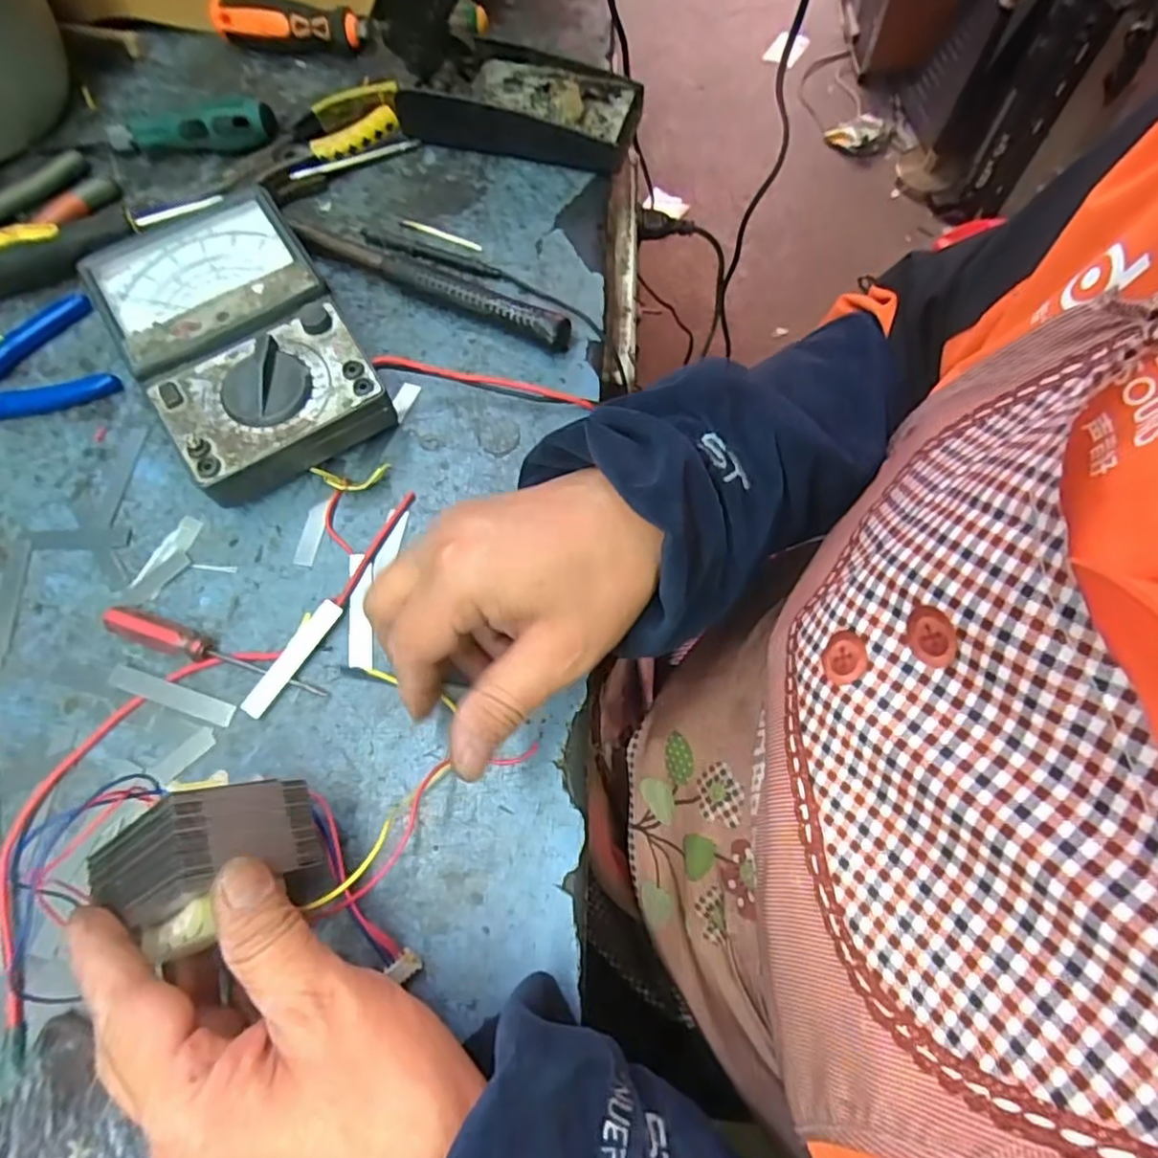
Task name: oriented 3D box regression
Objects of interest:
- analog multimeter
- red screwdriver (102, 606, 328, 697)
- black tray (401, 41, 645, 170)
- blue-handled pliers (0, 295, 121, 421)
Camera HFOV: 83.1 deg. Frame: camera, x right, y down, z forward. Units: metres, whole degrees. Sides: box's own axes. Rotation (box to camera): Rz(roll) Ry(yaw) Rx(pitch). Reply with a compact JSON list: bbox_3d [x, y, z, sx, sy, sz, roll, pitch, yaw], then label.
[{"bbox_3d":[-0.192,-0.134,0.377,0.111,0.050,0.171,-34,72,-11],"label":"analog multimeter"},{"bbox_3d":[-0.184,0.037,0.330,0.117,0.014,0.014,17,70,8],"label":"red screwdriver"},{"bbox_3d":[-0.038,-0.333,0.456,0.153,0.033,0.073,14,70,7],"label":"black tray"},{"bbox_3d":[-0.345,-0.133,0.403,0.119,0.009,0.077,-13,69,-4],"label":"blue-handled pliers"}]

